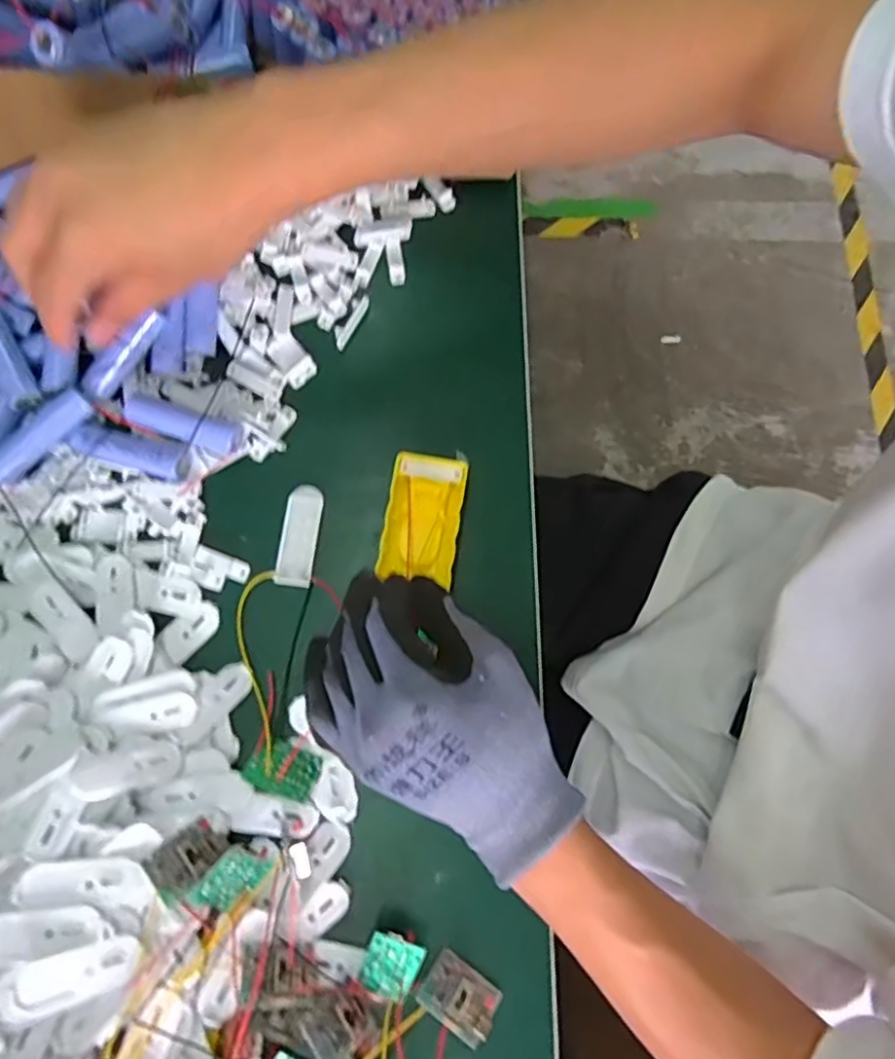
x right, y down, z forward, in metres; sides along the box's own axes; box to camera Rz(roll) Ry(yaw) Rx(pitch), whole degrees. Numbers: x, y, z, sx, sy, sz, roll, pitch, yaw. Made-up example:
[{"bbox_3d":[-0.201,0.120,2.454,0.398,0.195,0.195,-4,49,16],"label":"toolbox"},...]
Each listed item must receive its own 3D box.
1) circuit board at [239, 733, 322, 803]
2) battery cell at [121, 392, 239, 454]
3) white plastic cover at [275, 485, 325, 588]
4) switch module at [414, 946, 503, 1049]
[{"bbox_3d":[-0.084,0.123,0.335,0.035,0.006,0.026,27,46,-4],"label":"circuit board"},{"bbox_3d":[-0.153,-0.062,0.375,0.062,0.018,0.019,18,76,3],"label":"battery cell"},{"bbox_3d":[-0.085,0.003,0.372,0.020,0.004,0.058,7,75,0],"label":"white plastic cover"},{"bbox_3d":[0.007,0.230,0.317,0.038,0.007,0.027,33,58,10],"label":"switch module"}]

